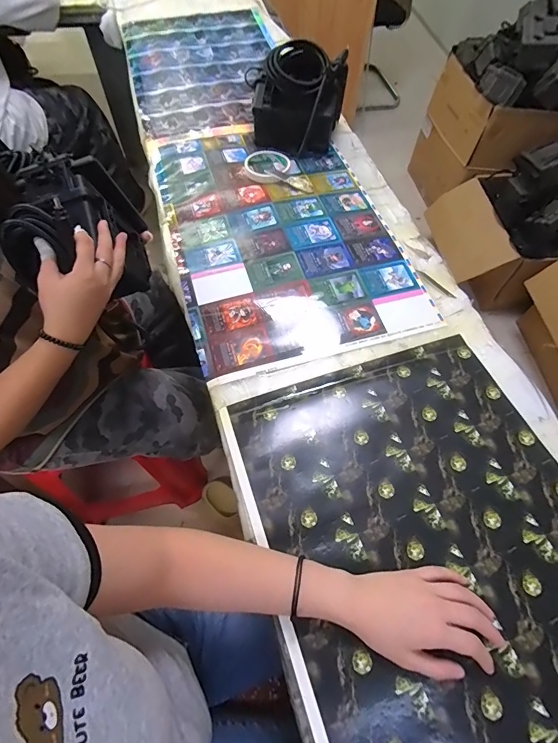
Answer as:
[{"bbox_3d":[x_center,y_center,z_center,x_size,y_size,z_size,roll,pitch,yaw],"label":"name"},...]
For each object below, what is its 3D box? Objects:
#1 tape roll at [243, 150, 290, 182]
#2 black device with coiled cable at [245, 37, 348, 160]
[{"bbox_3d":[-0.025,-0.413,0.772,0.091,0.009,0.098,0,62,0],"label":"tape roll"},{"bbox_3d":[0.037,-0.535,0.764,0.146,0.144,0.162,19,64,10],"label":"black device with coiled cable"}]

